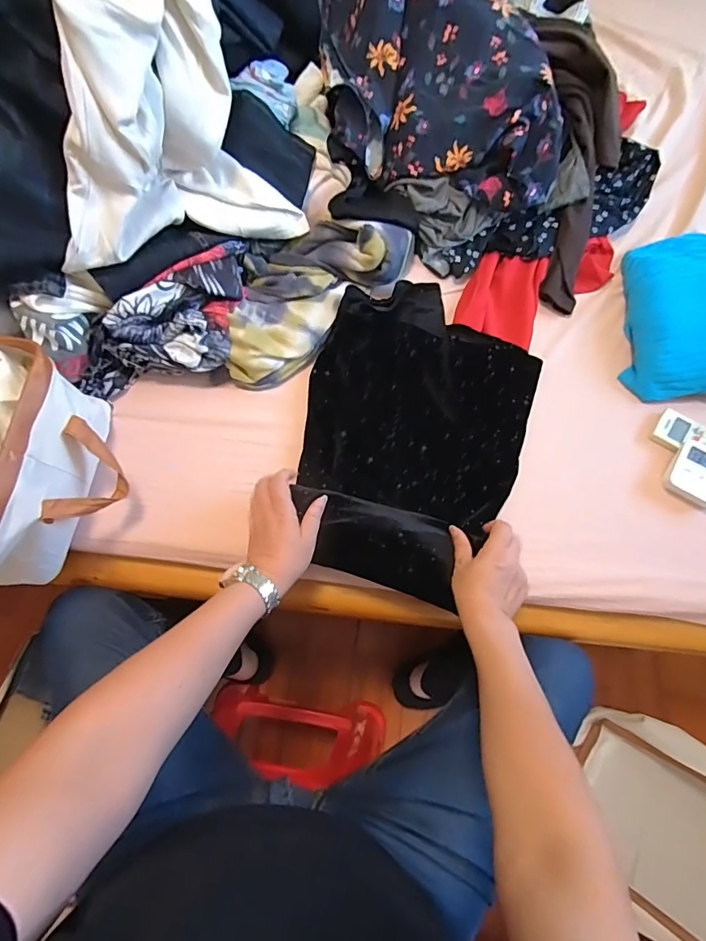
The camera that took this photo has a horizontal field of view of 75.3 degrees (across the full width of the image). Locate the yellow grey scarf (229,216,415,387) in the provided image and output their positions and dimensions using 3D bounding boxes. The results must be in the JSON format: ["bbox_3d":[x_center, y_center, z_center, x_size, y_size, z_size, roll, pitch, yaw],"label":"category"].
[{"bbox_3d":[-0.074,-0.295,0.711,0.358,0.081,0.176,-42,78,-13],"label":"yellow grey scarf"}]

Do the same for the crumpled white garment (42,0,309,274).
[{"bbox_3d":[-0.302,-0.541,0.537,0.320,0.420,0.381,-27,75,-9],"label":"crumpled white garment"}]

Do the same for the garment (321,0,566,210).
[{"bbox_3d":[0.133,-0.617,0.722,0.325,0.139,0.403,-6,72,-3],"label":"garment"}]

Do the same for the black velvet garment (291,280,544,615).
[{"bbox_3d":[0.083,-0.063,0.653,0.315,0.047,0.445,19,73,5],"label":"black velvet garment"}]

